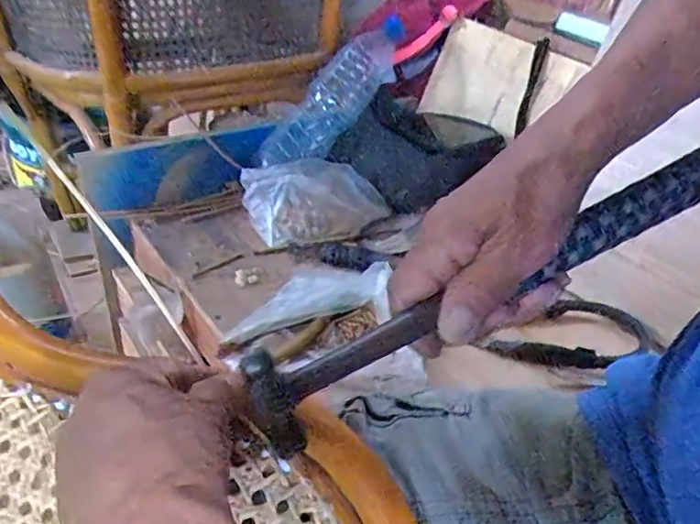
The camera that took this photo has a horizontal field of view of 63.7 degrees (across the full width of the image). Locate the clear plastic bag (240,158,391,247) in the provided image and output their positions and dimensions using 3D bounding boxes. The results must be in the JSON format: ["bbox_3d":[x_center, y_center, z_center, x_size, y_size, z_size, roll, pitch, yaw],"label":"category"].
[{"bbox_3d":[-0.038,-0.080,0.696,0.168,0.068,0.086,-11,37,-21],"label":"clear plastic bag"}]

